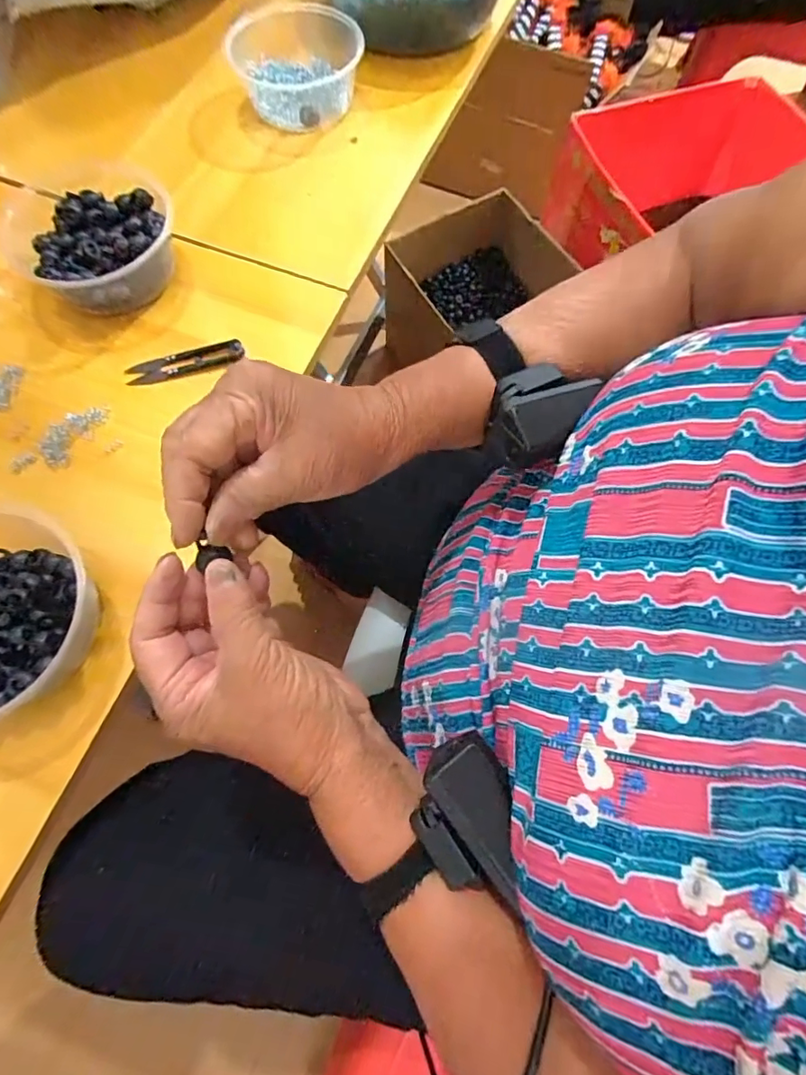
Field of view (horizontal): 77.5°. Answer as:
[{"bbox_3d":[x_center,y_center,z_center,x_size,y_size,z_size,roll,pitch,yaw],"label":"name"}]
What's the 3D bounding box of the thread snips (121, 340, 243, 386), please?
[{"bbox_3d":[-0.191,-0.154,0.442,0.101,0.010,0.022,-18,68,-6],"label":"thread snips"}]

